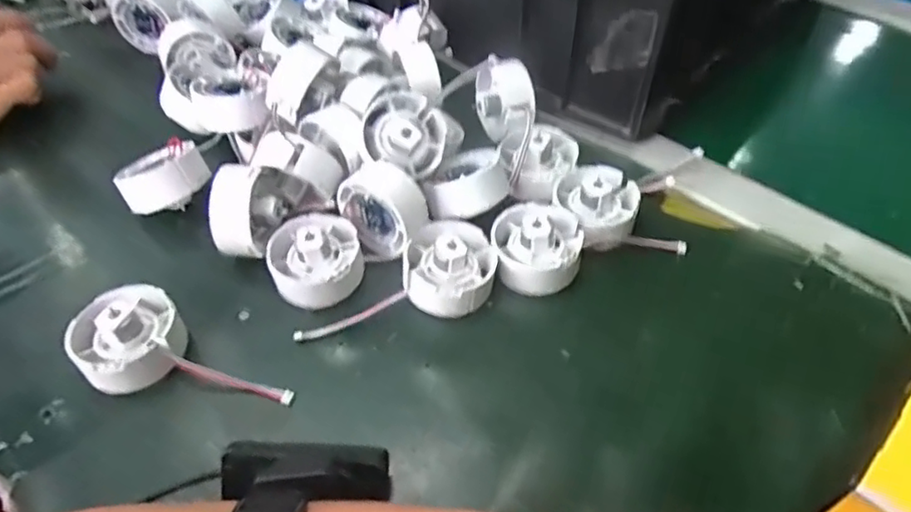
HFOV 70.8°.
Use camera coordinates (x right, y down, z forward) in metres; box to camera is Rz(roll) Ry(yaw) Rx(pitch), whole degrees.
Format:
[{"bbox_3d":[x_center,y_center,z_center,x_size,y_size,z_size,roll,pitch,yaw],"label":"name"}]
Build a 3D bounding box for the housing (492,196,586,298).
[{"bbox_3d":[0.051,-0.006,0.392,0.052,0.030,0.064,-2,49,-1],"label":"housing"}]

